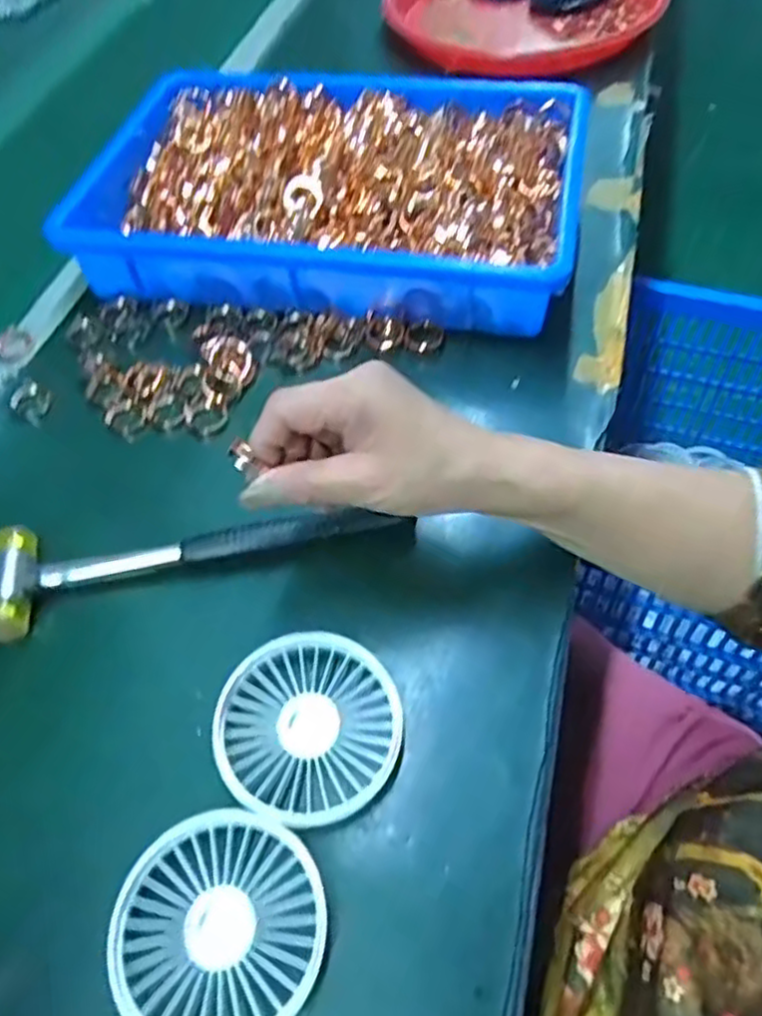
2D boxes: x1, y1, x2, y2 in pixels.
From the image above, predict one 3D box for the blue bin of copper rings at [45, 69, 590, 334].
[{"bbox_3d":[-0.038,-0.245,0.553,0.367,0.064,0.240,7,56,10],"label":"blue bin of copper rings"}]

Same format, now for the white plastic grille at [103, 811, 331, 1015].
[{"bbox_3d":[-0.069,0.177,0.301,0.088,0.005,0.086,-2,54,3],"label":"white plastic grille"}]

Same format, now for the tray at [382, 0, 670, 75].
[{"bbox_3d":[0.153,-0.531,0.751,0.267,0.047,0.221,12,57,13],"label":"tray"}]

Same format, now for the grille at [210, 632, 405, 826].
[{"bbox_3d":[-0.036,0.105,0.348,0.087,0.011,0.086,-2,54,3],"label":"grille"}]

